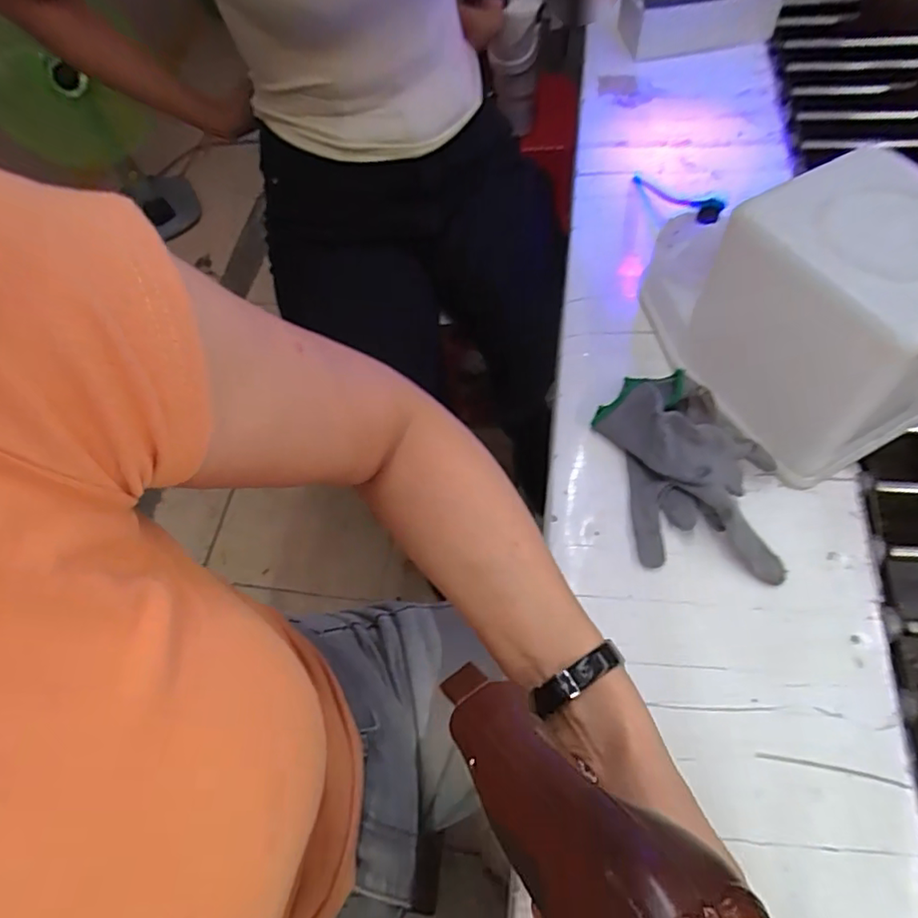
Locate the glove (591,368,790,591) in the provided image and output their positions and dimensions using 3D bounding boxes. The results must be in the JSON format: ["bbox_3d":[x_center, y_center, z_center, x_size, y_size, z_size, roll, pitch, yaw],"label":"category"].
[{"bbox_3d":[0.178,0.004,0.457,0.111,0.043,0.187,-12,60,-1],"label":"glove"}]

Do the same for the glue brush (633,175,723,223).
[{"bbox_3d":[0.217,-0.268,0.601,0.018,0.021,0.182,-6,35,-3],"label":"glue brush"}]

